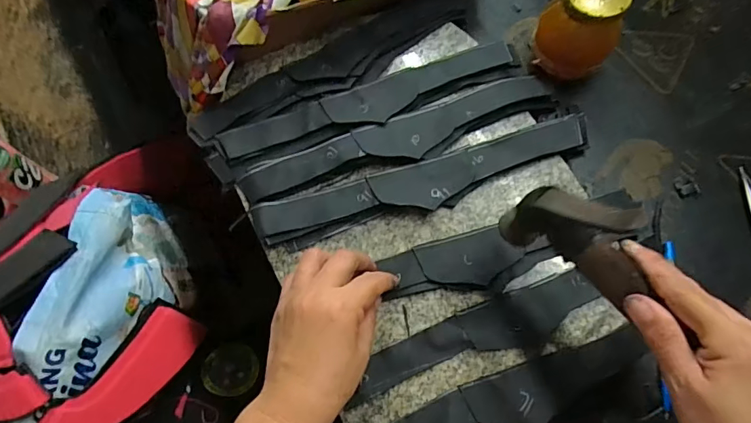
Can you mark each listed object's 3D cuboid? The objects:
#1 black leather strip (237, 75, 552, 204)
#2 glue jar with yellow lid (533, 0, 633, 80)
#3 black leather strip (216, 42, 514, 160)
[{"bbox_3d":[0.024,-0.066,0.423,0.293,0.014,0.043,-21,72,-5],"label":"black leather strip"},{"bbox_3d":[0.188,-0.167,0.438,0.071,0.094,0.064,30,74,7],"label":"glue jar with yellow lid"},{"bbox_3d":[-0.001,-0.099,0.432,0.279,0.008,0.045,-20,63,-6],"label":"black leather strip"}]

